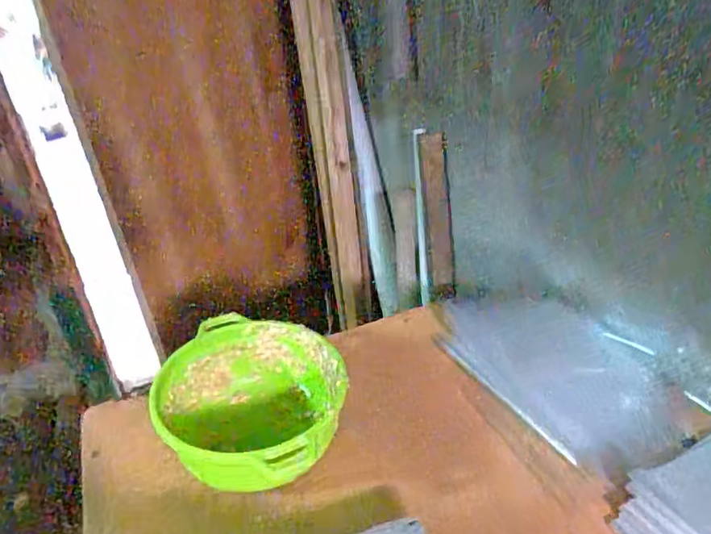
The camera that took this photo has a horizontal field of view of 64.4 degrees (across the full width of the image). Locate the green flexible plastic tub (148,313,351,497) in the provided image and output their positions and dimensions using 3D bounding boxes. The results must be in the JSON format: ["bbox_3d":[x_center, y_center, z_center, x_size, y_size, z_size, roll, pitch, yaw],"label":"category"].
[{"bbox_3d":[-0.116,0.163,0.657,0.197,0.102,0.208,2,32,-1],"label":"green flexible plastic tub"}]

